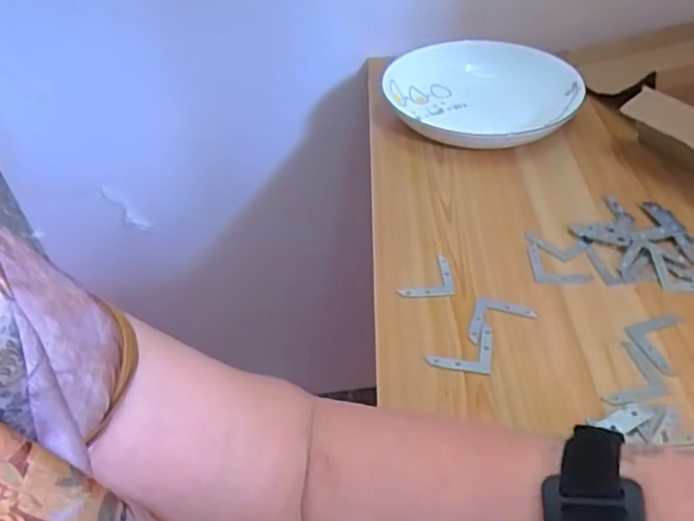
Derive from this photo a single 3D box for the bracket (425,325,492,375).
[{"bbox_3d":[0.078,0.057,0.405,0.040,0.009,0.041,10,44,14],"label":"bracket"}]

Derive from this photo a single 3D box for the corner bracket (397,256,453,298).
[{"bbox_3d":[0.060,0.013,0.454,0.040,0.006,0.039,0,43,3],"label":"corner bracket"}]

